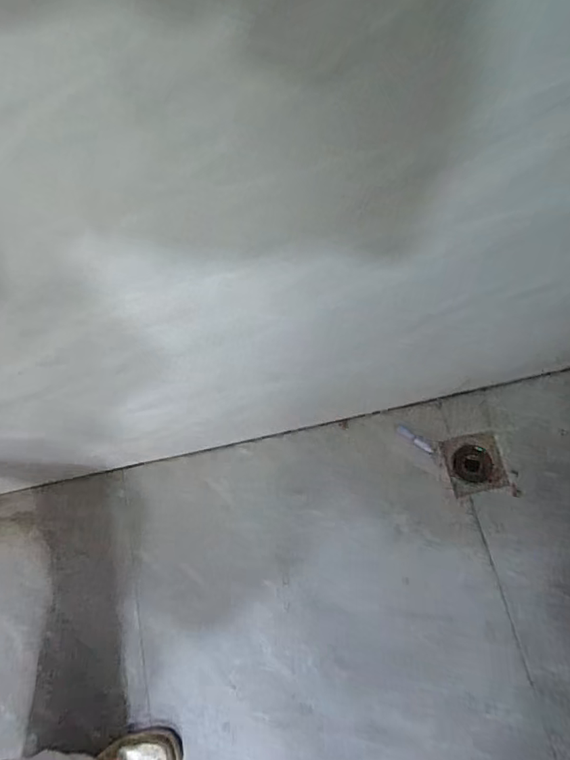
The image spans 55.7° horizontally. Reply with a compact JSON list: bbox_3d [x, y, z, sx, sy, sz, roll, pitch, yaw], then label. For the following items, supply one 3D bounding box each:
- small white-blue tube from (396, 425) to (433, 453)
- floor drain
[{"bbox_3d":[0.235,0.107,0.977,0.074,0.005,0.015,35,76,13],"label":"small white-blue tube"},{"bbox_3d":[0.337,0.151,0.957,0.096,0.009,0.101,-11,71,-1],"label":"floor drain"}]

